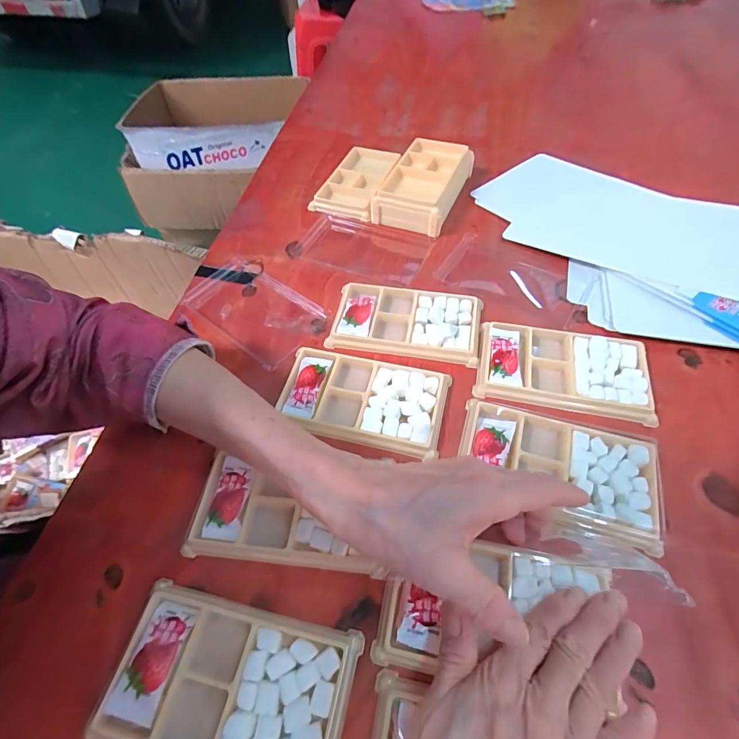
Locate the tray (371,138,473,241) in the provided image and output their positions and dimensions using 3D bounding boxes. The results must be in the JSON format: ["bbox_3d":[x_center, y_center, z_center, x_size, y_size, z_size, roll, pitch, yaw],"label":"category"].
[{"bbox_3d":[0.067,-0.224,0.484,0.086,0.037,0.139,19,58,17],"label":"tray"}]

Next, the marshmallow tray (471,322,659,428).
[{"bbox_3d":[0.159,-0.002,0.335,0.132,0.012,0.077,9,56,11],"label":"marshmallow tray"}]

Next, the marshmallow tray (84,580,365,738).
[{"bbox_3d":[-0.078,0.177,0.227,0.131,0.014,0.076,9,56,10],"label":"marshmallow tray"}]

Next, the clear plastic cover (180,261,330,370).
[{"bbox_3d":[-0.115,-0.059,0.399,0.142,0.011,0.079,34,64,24],"label":"clear plastic cover"}]

